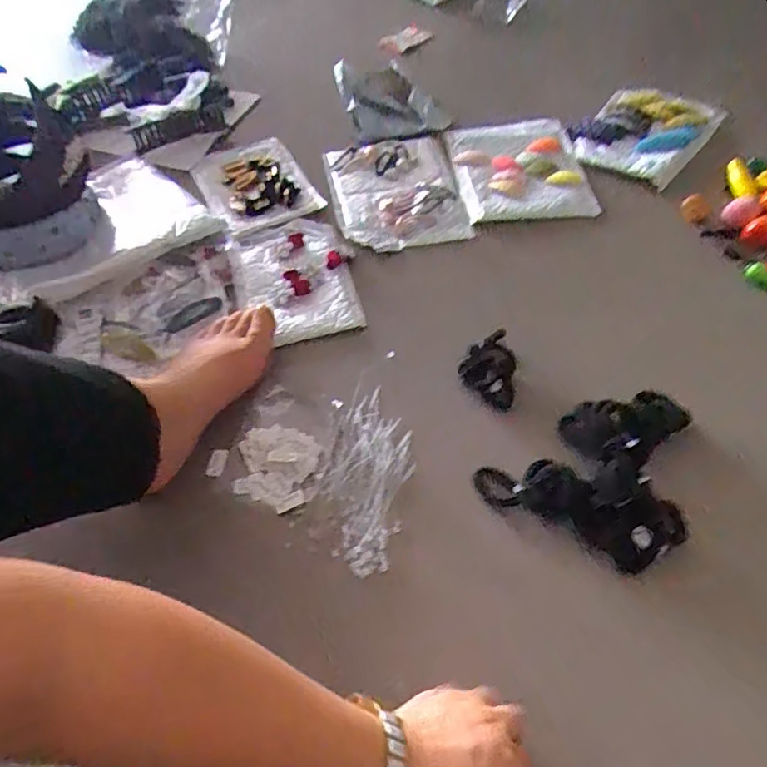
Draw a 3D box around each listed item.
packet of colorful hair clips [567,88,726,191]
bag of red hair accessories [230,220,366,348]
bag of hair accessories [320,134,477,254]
[{"bbox_3d":[0.348,-0.339,0.784,0.150,0.012,0.216,36,63,25],"label":"packet of colorful hair clips"},{"bbox_3d":[-0.098,-0.117,0.640,0.121,0.013,0.176,-14,55,-8],"label":"bag of red hair accessories"},{"bbox_3d":[0.015,-0.241,0.726,0.155,0.015,0.198,-10,54,-5],"label":"bag of hair accessories"}]

